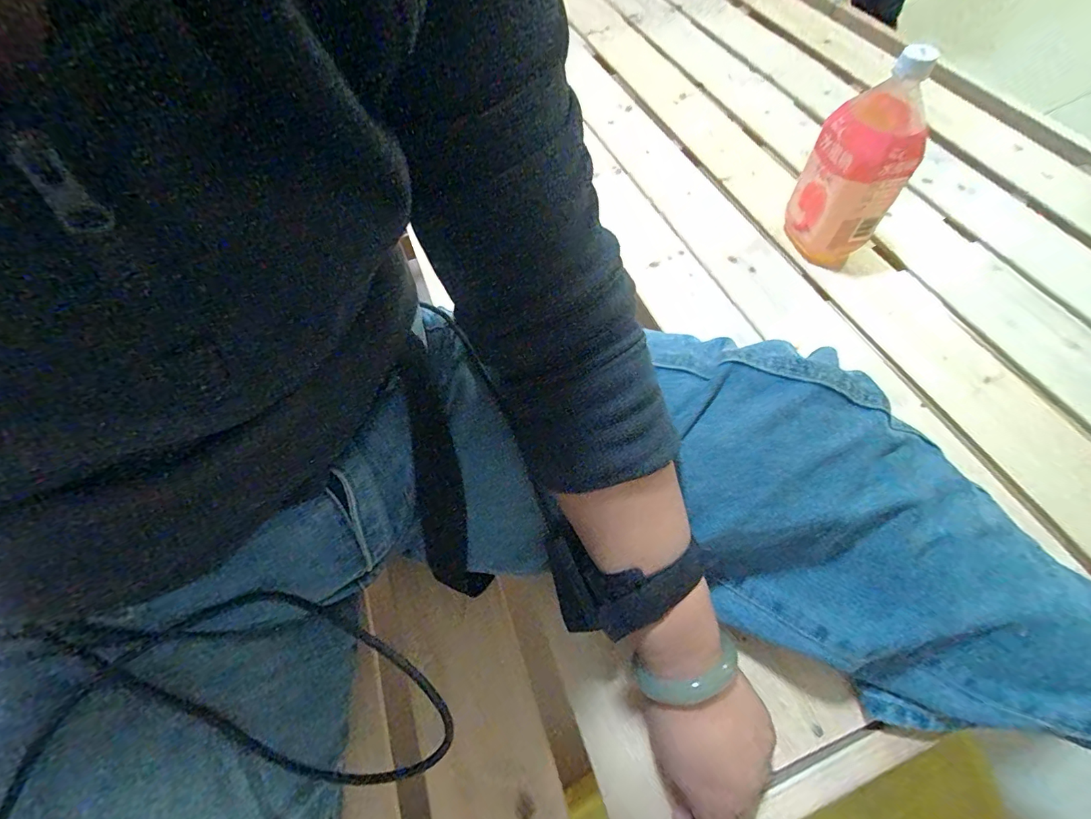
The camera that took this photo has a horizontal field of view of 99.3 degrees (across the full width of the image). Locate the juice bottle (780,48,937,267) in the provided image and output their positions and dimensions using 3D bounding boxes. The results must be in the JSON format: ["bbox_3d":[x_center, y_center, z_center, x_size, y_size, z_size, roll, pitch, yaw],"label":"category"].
[{"bbox_3d":[0.343,-0.269,0.508,0.102,0.196,0.096,26,66,17],"label":"juice bottle"}]

